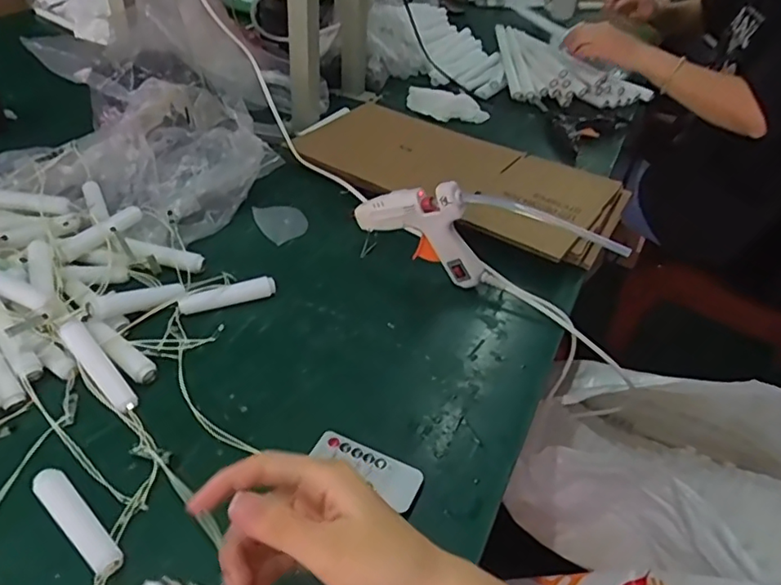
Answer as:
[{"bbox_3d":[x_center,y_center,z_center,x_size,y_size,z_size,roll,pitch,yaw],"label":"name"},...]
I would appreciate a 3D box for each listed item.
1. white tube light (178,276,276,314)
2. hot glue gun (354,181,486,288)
[{"bbox_3d":[-0.155,0.003,0.557,0.088,0.018,0.018,-15,44,-22],"label":"white tube light"},{"bbox_3d":[0.031,-0.066,0.587,0.138,0.108,0.024,21,43,18],"label":"hot glue gun"}]

